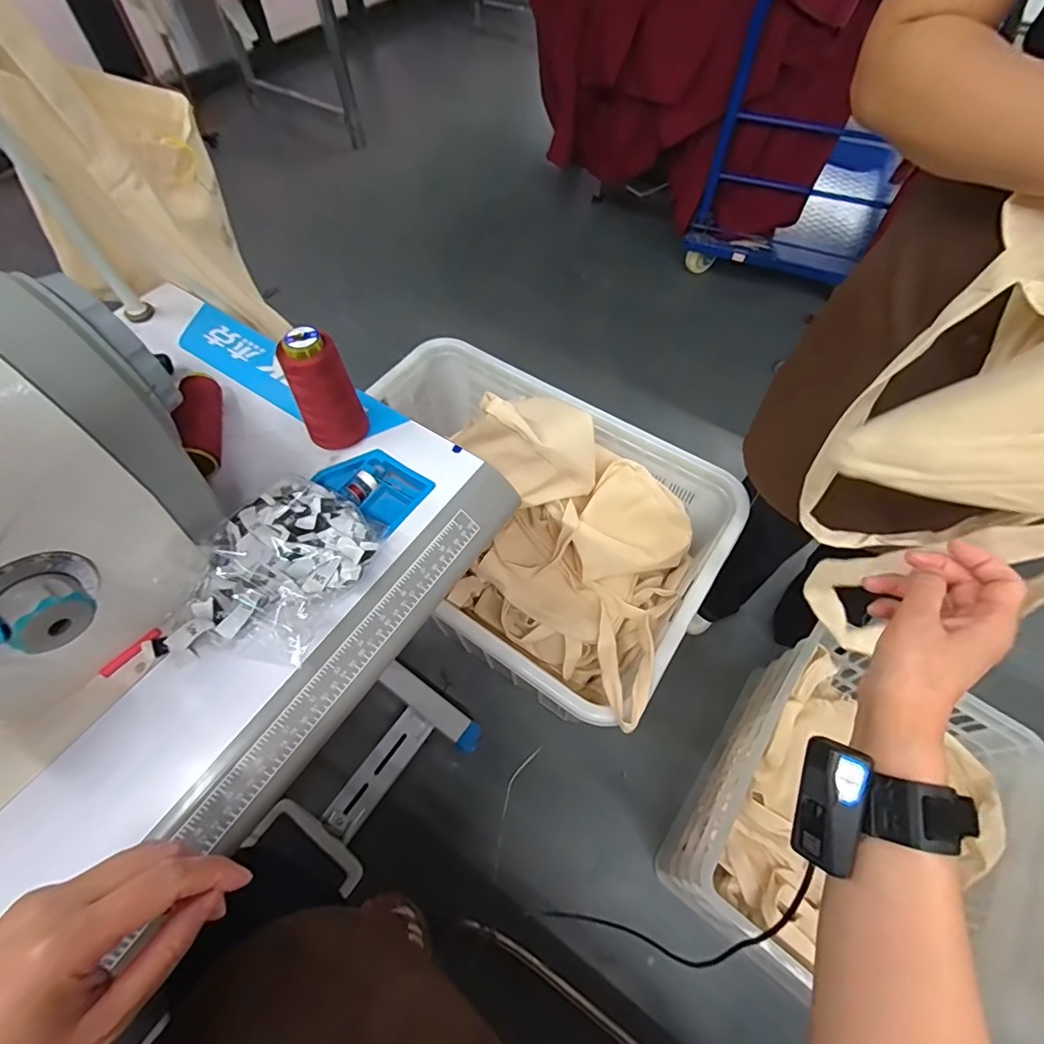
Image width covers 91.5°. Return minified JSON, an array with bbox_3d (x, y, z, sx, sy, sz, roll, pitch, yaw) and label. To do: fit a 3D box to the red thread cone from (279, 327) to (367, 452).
[{"bbox_3d":[-0.176,-0.113,0.452,0.046,0.109,0.044,17,61,7],"label":"red thread cone"}]

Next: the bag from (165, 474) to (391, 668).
[{"bbox_3d":[-0.189,0.043,0.402,0.111,0.045,0.155,24,63,11],"label":"bag"}]

